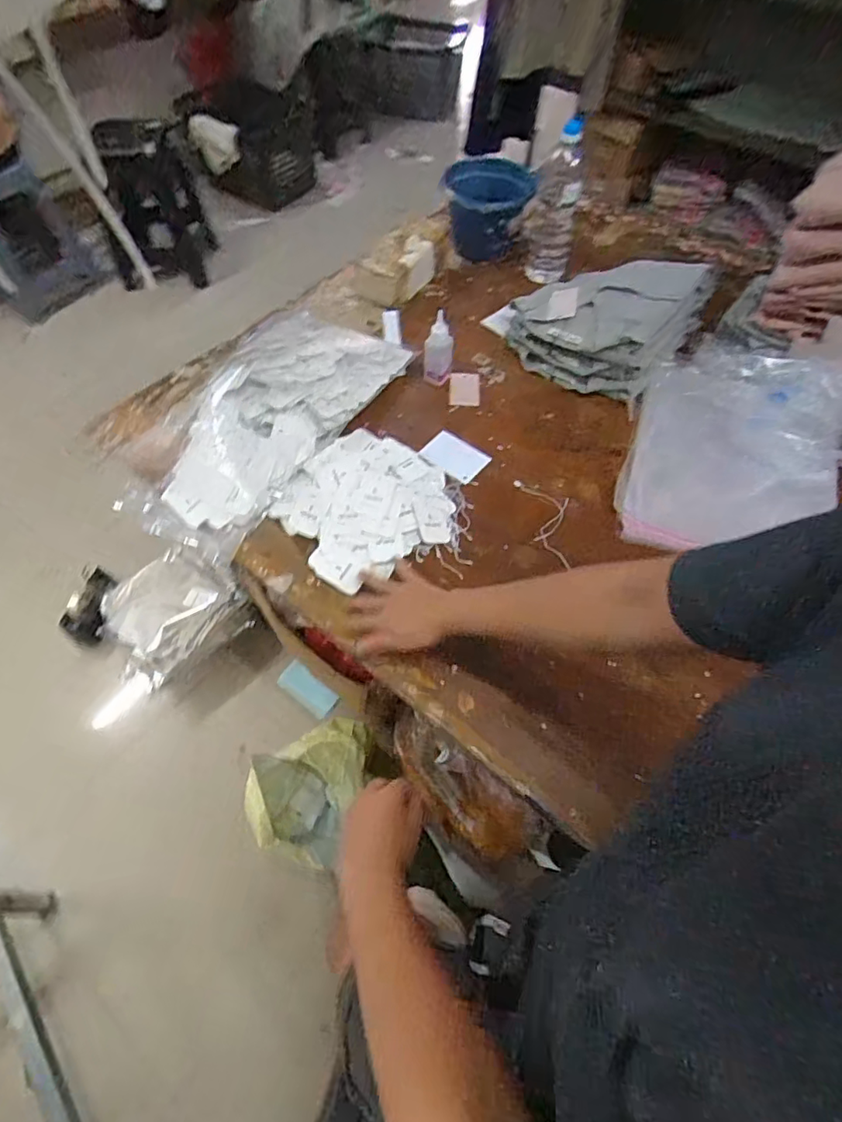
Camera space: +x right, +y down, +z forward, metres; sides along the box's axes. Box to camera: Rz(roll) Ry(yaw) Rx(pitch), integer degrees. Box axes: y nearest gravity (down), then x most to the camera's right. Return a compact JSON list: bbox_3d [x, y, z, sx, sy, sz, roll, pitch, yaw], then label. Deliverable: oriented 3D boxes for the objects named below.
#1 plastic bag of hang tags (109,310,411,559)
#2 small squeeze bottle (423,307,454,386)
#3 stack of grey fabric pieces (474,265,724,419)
[{"bbox_3d":[-0.246,-0.254,0.912,0.262,0.081,0.511,27,62,15],"label":"plastic bag of hang tags"},{"bbox_3d":[0.030,-0.352,0.977,0.043,0.124,0.036,22,60,12],"label":"small squeeze bottle"},{"bbox_3d":[0.302,-0.452,1.033,0.338,0.141,0.263,30,62,17],"label":"stack of grey fabric pieces"}]

